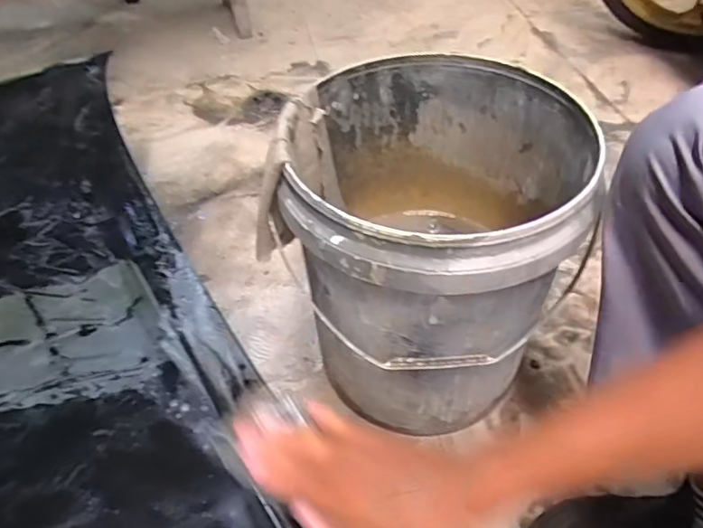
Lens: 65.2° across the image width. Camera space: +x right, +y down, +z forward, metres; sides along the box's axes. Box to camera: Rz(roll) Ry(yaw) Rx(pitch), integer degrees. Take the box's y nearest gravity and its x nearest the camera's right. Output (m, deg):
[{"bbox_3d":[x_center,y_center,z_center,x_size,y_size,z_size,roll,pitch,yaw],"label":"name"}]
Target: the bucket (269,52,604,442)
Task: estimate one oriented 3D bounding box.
[{"bbox_3d":[0.087,-0.016,0.635,0.282,0.317,0.311,13,49,15],"label":"bucket"}]

